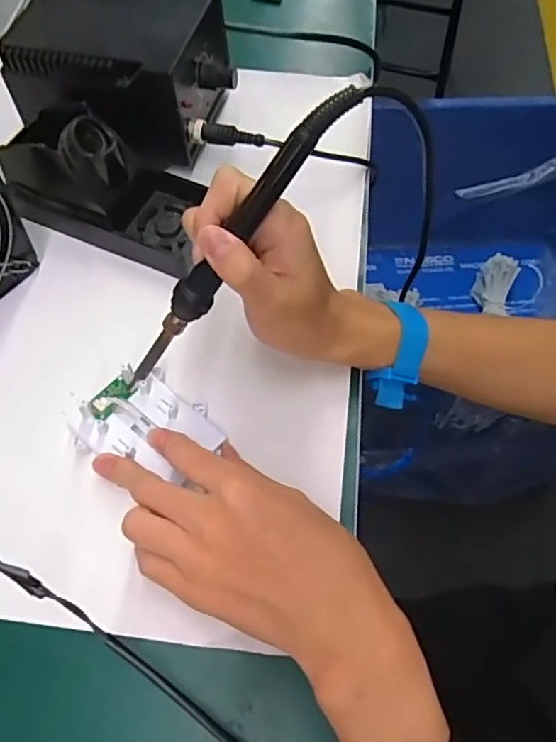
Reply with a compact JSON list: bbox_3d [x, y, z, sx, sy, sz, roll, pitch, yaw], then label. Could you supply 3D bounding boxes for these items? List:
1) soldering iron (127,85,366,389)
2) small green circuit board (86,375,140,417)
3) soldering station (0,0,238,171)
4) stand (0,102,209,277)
[{"bbox_3d":[-0.031,-0.058,0.301,0.015,0.211,0.017,-6,53,-53],"label":"soldering iron"},{"bbox_3d":[-0.105,0.015,0.355,0.034,0.006,0.016,-38,70,-21],"label":"small green circuit board"},{"bbox_3d":[-0.118,-0.240,0.456,0.155,0.084,0.128,18,62,6],"label":"soldering station"},{"bbox_3d":[-0.128,-0.142,0.417,0.151,0.071,0.073,21,62,7],"label":"stand"}]

